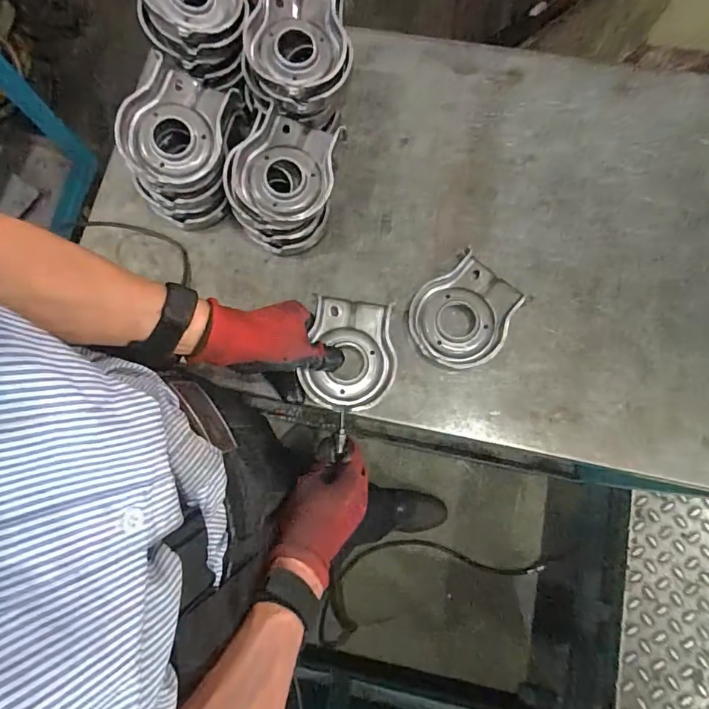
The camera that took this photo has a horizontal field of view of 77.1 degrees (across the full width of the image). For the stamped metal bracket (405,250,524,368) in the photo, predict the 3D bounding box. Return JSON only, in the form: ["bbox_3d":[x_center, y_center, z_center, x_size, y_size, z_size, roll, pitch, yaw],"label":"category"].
[{"bbox_3d":[0.120,-0.045,0.490,0.098,0.026,0.121,39,80,10],"label":"stamped metal bracket"}]

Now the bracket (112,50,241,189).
[{"bbox_3d":[-0.188,-0.242,0.471,0.102,0.040,0.123,17,77,5],"label":"bracket"}]

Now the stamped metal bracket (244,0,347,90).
[{"bbox_3d":[-0.062,-0.339,0.473,0.102,0.021,0.119,1,76,2],"label":"stamped metal bracket"}]

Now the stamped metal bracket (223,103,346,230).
[{"bbox_3d":[-0.076,-0.200,0.485,0.111,0.034,0.132,16,77,5],"label":"stamped metal bracket"}]

